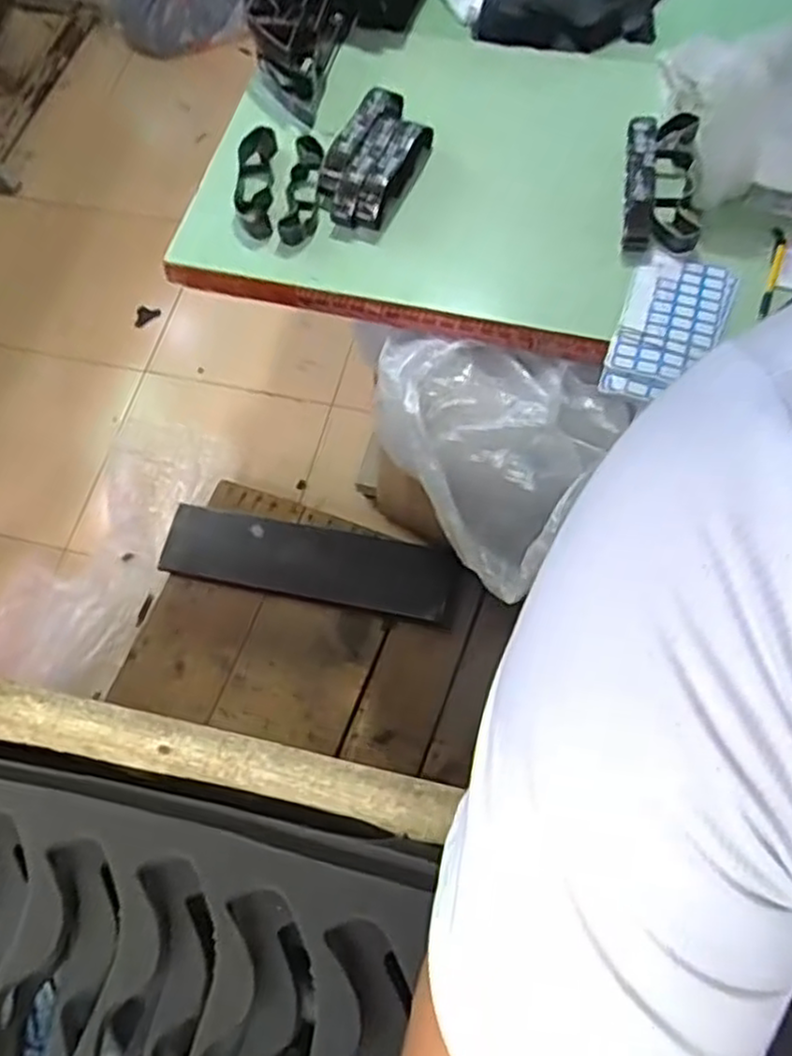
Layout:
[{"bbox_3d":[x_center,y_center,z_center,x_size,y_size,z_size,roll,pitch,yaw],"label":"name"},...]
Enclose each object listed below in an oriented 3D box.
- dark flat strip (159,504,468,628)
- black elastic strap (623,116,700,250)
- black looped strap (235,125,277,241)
[{"bbox_3d":[-0.174,0.070,1.548,0.637,0.026,0.161,10,70,7],"label":"dark flat strip"},{"bbox_3d":[0.368,-0.472,1.008,0.100,0.066,0.221,3,69,4],"label":"black elastic strap"},{"bbox_3d":[-0.206,-0.509,1.084,0.056,0.018,0.195,-1,83,2],"label":"black looped strap"}]

